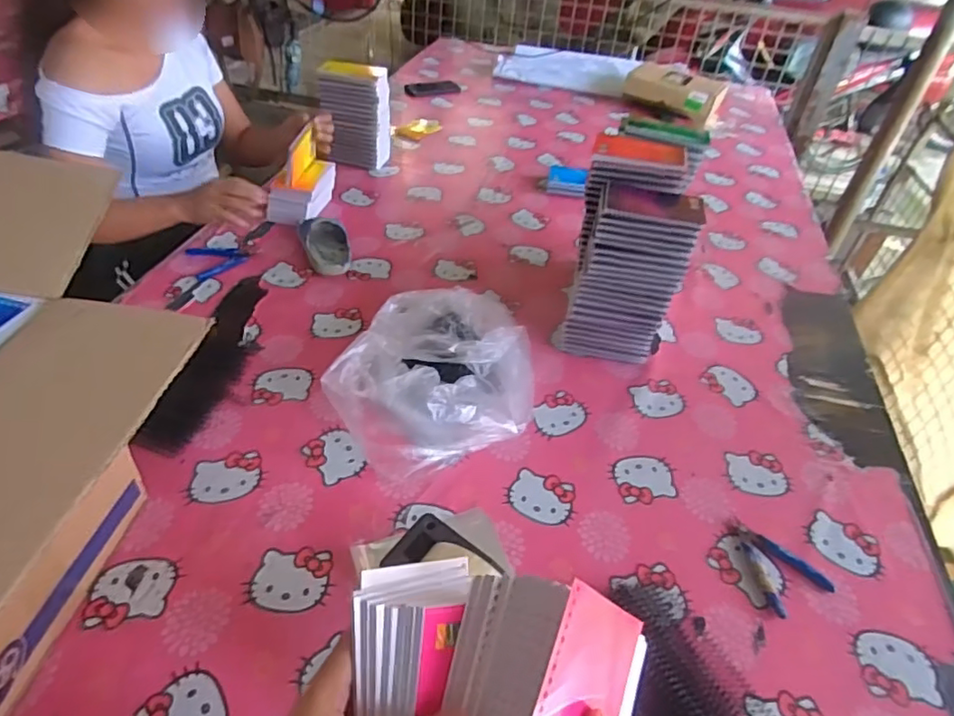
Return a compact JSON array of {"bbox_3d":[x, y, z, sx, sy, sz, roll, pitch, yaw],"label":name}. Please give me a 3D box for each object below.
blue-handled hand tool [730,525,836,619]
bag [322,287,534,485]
[{"bbox_3d":[0.342,0.235,0.683,0.084,0.014,0.105,-15,46,-22],"label":"blue-handled hand tool"},{"bbox_3d":[-0.059,0.002,0.829,0.256,0.112,0.330,2,42,-4],"label":"bag"}]

